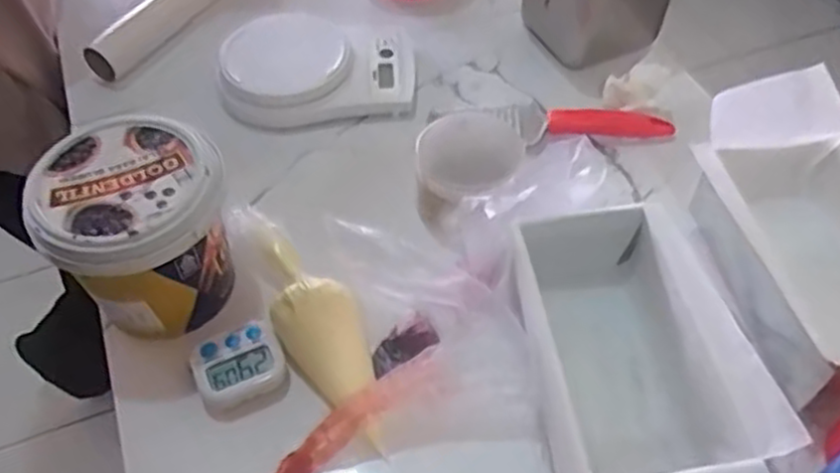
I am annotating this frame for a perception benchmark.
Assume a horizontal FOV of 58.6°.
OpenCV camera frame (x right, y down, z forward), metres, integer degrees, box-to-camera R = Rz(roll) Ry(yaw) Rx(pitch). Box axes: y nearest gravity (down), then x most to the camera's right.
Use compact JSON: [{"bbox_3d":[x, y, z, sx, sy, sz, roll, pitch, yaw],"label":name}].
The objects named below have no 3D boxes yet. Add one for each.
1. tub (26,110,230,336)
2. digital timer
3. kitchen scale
[{"bbox_3d":[-0.202,0.001,0.554,0.119,0.126,0.114,0,52,1],"label":"tub"},{"bbox_3d":[-0.133,0.094,0.551,0.064,0.021,0.051,-22,55,-16],"label":"digital timer"},{"bbox_3d":[-0.103,-0.169,0.744,0.186,0.049,0.124,-10,52,-7],"label":"kitchen scale"}]

